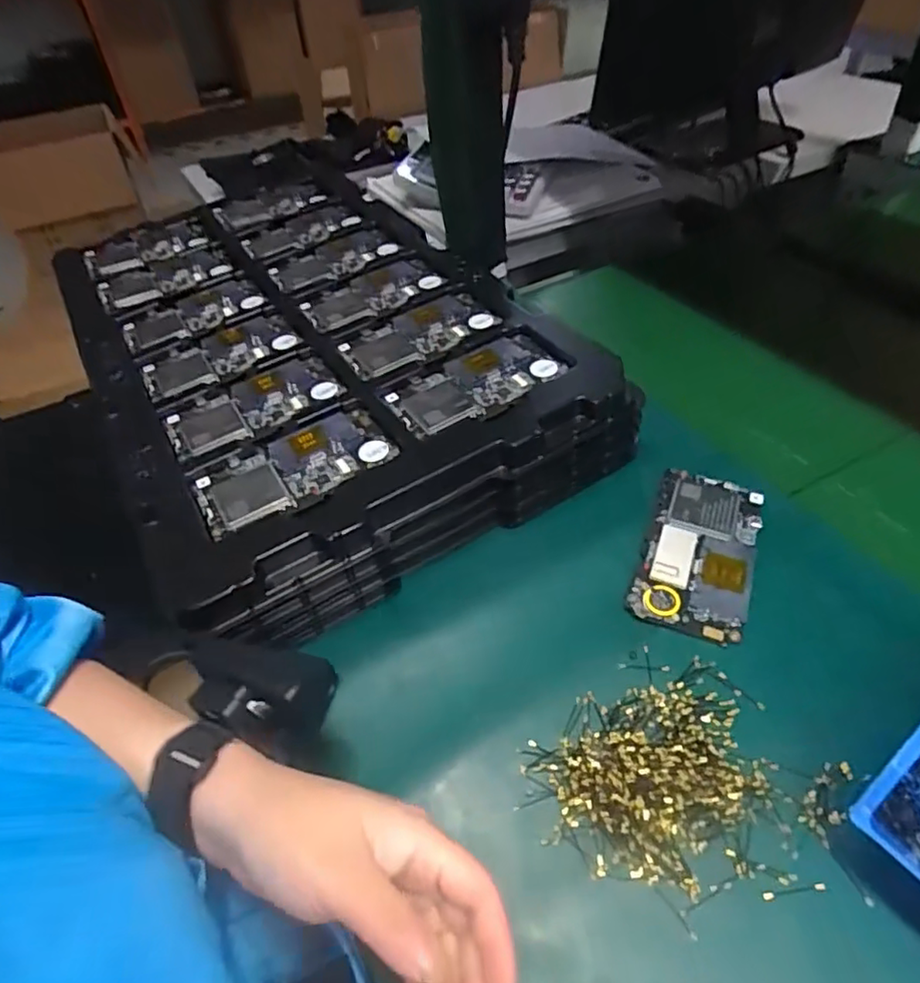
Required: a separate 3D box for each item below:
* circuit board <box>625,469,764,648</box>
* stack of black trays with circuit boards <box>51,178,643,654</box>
[{"bbox_3d":[0.153,0.038,0.395,0.064,0.013,0.124,15,49,19],"label":"circuit board"},{"bbox_3d":[-0.155,-0.133,0.552,0.325,0.072,0.544,-27,49,-20],"label":"stack of black trays with circuit boards"}]

